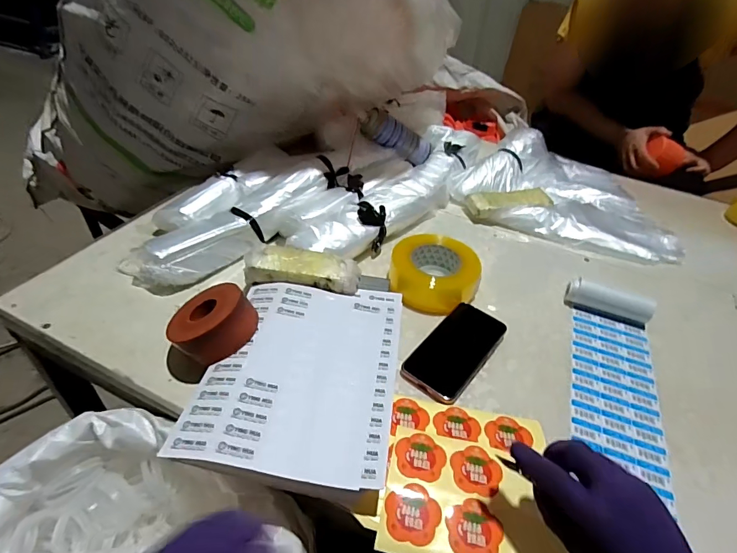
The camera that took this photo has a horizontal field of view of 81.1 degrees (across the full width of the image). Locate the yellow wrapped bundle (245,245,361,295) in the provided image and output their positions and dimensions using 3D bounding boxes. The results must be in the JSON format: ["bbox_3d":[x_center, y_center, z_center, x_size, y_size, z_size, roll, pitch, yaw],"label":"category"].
[{"bbox_3d":[-0.093,-0.013,0.621,0.160,0.031,0.067,2,41,-5],"label":"yellow wrapped bundle"}]

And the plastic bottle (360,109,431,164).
[{"bbox_3d":[0.064,-0.295,0.917,0.174,0.059,0.056,24,35,-23],"label":"plastic bottle"}]

